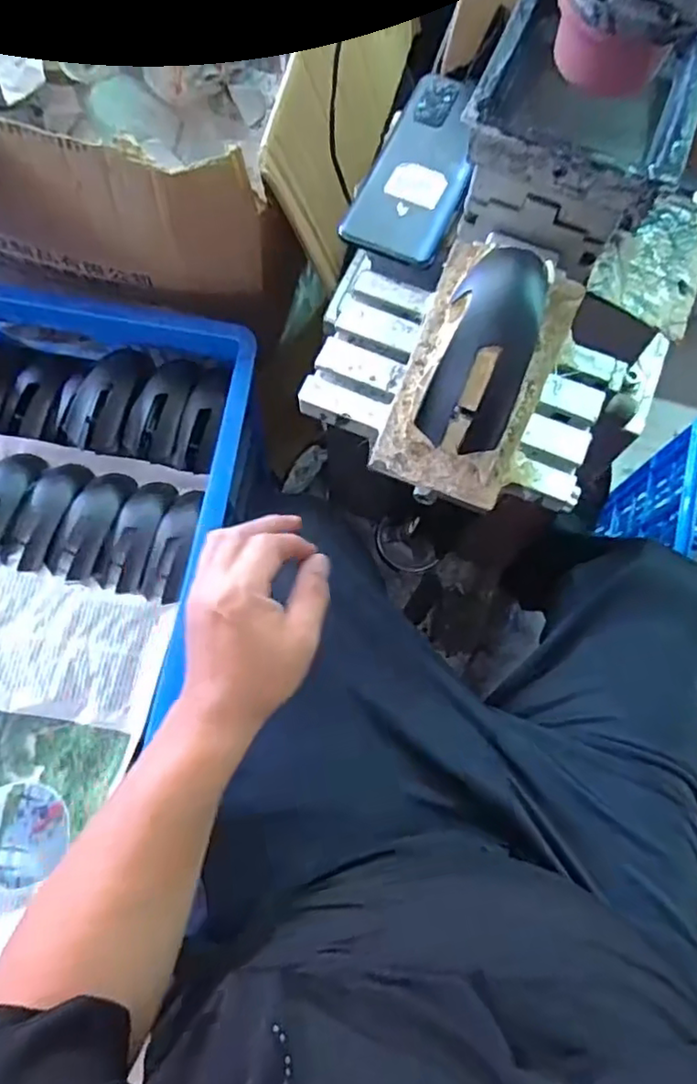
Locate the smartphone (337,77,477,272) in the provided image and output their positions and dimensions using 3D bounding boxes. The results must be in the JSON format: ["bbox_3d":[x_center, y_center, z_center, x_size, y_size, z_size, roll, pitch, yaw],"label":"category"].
[{"bbox_3d":[0.054,-0.284,0.467,0.072,0.012,0.163,20,80,13],"label":"smartphone"}]

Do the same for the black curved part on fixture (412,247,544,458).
[{"bbox_3d":[0.080,-0.113,0.358,0.049,0.031,0.118,18,98,4],"label":"black curved part on fixture"}]

